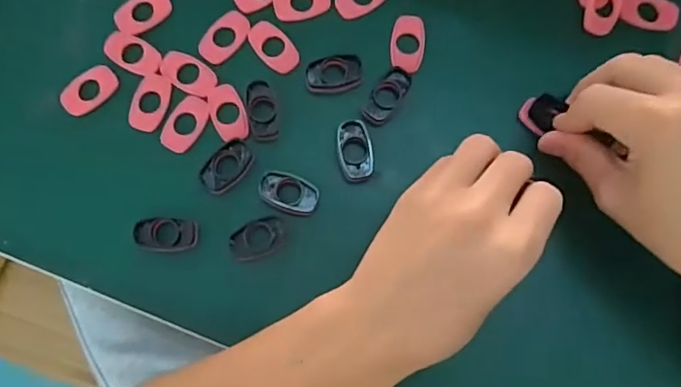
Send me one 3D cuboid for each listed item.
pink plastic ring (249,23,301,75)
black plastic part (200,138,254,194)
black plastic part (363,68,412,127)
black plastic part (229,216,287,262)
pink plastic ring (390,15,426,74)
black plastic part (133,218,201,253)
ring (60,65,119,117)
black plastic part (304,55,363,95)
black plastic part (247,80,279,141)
[{"bbox_3d":[-0.038,-0.083,0.302,0.019,0.004,0.034,-42,83,-5],"label":"pink plastic ring"},{"bbox_3d":[-0.062,-0.014,0.291,0.018,0.005,0.031,43,85,6],"label":"black plastic part"},{"bbox_3d":[0.026,-0.054,0.299,0.016,0.004,0.035,37,84,6],"label":"black plastic part"},{"bbox_3d":[-0.044,0.024,0.286,0.031,0.006,0.019,-23,82,-2],"label":"black plastic part"},{"bbox_3d":[0.039,-0.085,0.303,0.019,0.004,0.033,6,82,2],"label":"pink plastic ring"},{"bbox_3d":[-0.093,0.022,0.286,0.034,0.004,0.018,4,82,1],"label":"black plastic part"},{"bbox_3d":[-0.141,-0.058,0.299,0.033,0.004,0.021,-37,83,-4],"label":"ring"},{"bbox_3d":[-0.004,-0.066,0.298,0.030,0.006,0.020,-2,82,1],"label":"black plastic part"},{"bbox_3d":[-0.043,-0.045,0.294,0.016,0.005,0.032,-6,82,0],"label":"black plastic part"}]

